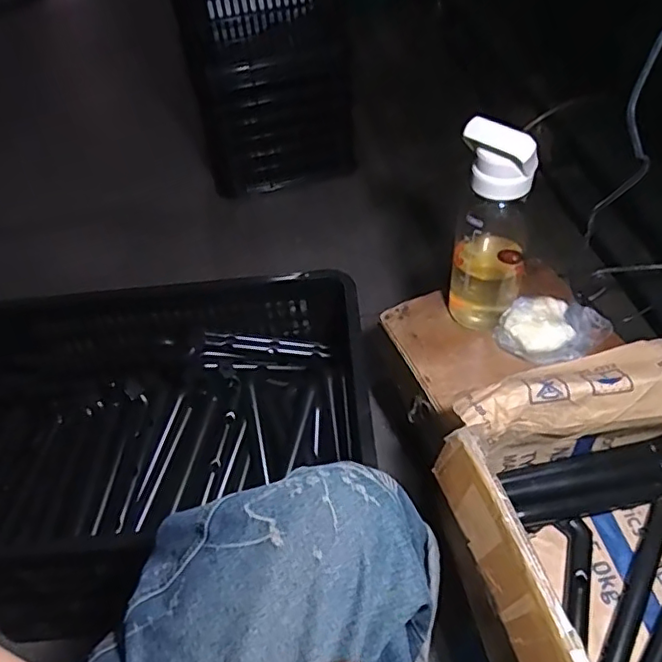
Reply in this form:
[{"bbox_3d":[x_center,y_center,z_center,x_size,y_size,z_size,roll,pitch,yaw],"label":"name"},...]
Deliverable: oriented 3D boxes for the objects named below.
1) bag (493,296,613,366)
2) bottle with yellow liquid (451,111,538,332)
[{"bbox_3d":[0.293,-0.002,0.754,0.151,0.047,0.084,-10,51,-2],"label":"bag"},{"bbox_3d":[0.194,-0.115,0.706,0.083,0.291,0.082,8,52,13],"label":"bottle with yellow liquid"}]

